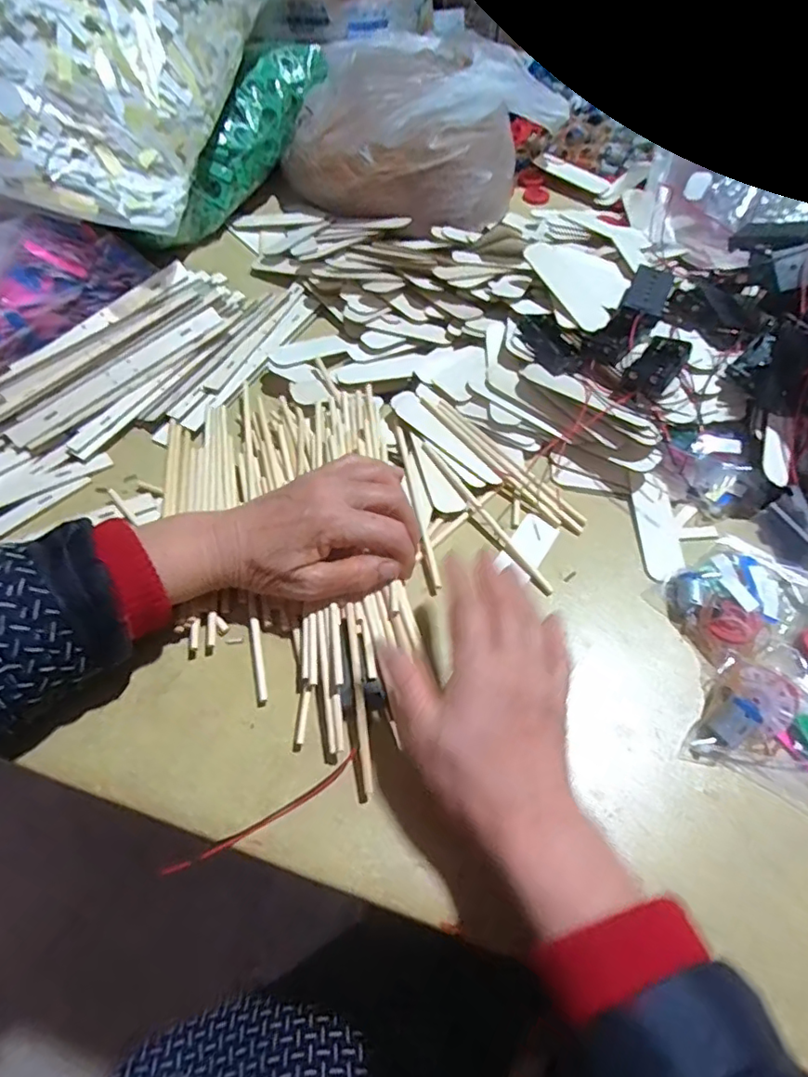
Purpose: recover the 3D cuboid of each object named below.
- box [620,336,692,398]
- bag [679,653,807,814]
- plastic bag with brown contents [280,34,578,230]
[{"bbox_3d":[0.195,-0.134,0.431,0.032,0.018,0.058,33,63,19],"label":"box"},{"bbox_3d":[0.235,0.121,0.329,0.114,0.018,0.070,23,60,13],"label":"bag"},{"bbox_3d":[0.016,-0.449,0.623,0.274,0.097,0.212,12,58,7],"label":"plastic bag with brown contents"}]

